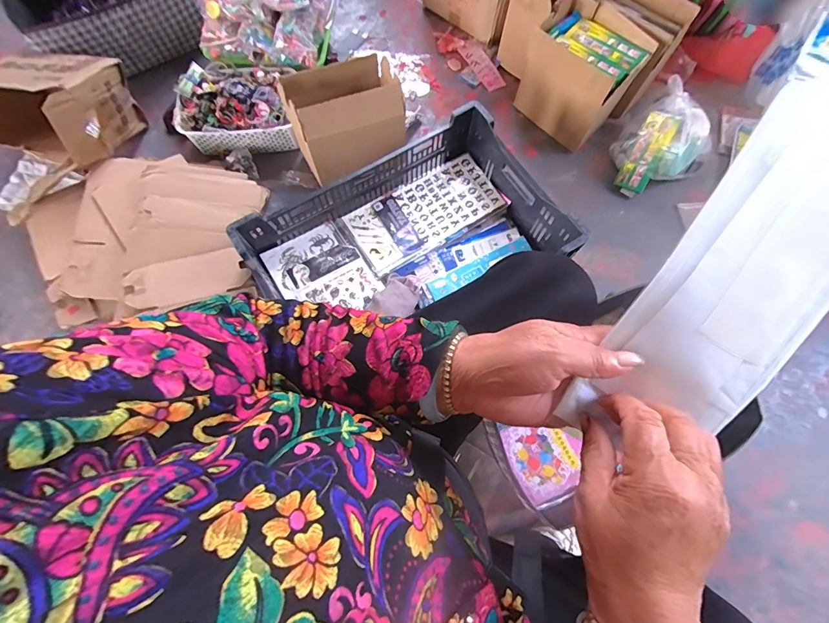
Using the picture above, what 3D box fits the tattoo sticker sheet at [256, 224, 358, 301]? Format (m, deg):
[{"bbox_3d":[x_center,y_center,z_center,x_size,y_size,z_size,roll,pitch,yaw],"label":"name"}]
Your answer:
[{"bbox_3d":[-0.231,-0.117,0.838,0.178,0.007,0.117,-33,80,-16],"label":"tattoo sticker sheet"}]

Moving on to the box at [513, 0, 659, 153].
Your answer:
[{"bbox_3d":[0.408,-0.577,0.945,0.233,0.208,0.186,39,78,14],"label":"box"}]

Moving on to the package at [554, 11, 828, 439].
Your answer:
[{"bbox_3d":[0.214,-0.029,0.237,0.106,0.026,0.279,35,100,9],"label":"package"}]

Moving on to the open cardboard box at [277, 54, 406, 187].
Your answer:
[{"bbox_3d":[-0.153,-0.437,0.859,0.237,0.175,0.122,-23,72,-4],"label":"open cardboard box"}]

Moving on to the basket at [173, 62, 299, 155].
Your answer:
[{"bbox_3d":[-0.440,-0.492,0.931,0.258,0.113,0.171,-9,71,0],"label":"basket"}]

